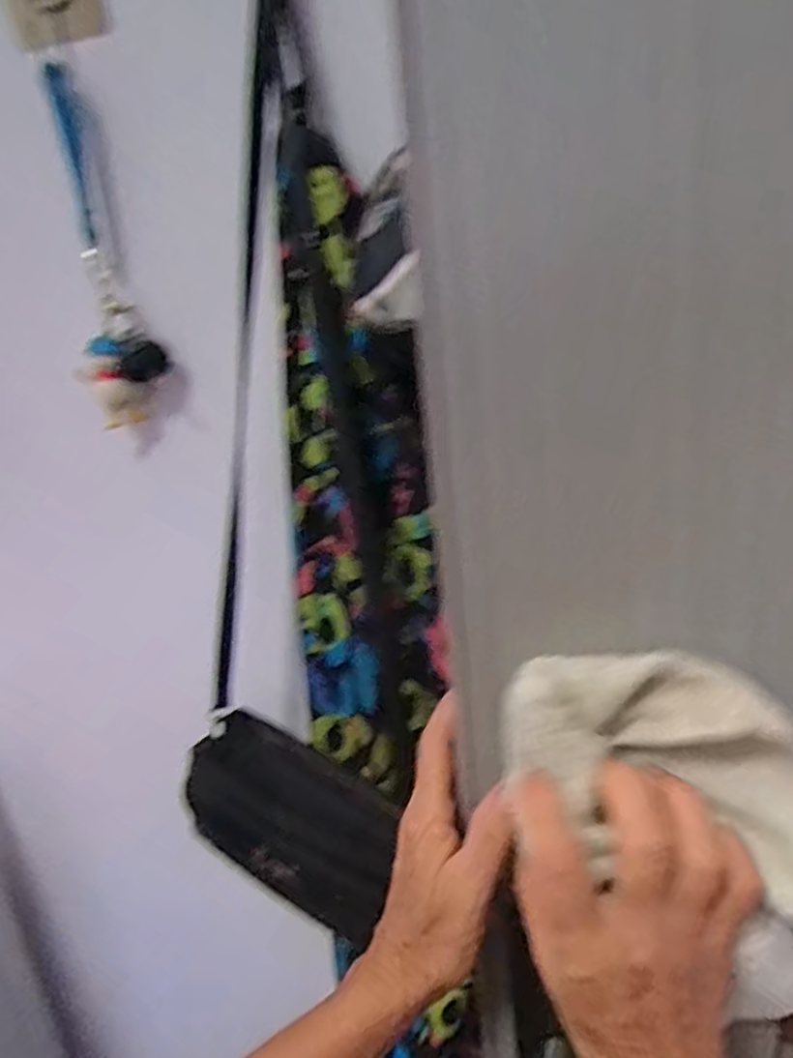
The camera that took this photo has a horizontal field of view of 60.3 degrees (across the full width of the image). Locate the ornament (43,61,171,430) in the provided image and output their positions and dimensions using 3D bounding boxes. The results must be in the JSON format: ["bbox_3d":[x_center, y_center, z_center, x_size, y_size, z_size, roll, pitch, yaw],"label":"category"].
[{"bbox_3d":[-0.198,-0.170,0.462,0.056,0.193,0.046,-15,19,-24],"label":"ornament"}]

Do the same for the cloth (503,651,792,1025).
[{"bbox_3d":[0.130,0.127,0.289,0.109,0.190,0.045,-47,4,23],"label":"cloth"}]

